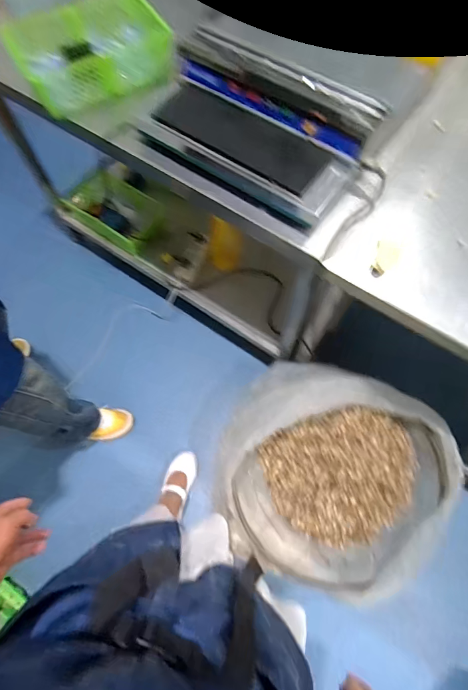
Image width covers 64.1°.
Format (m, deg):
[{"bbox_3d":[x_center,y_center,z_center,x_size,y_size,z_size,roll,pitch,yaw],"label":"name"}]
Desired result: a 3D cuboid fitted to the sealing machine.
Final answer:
[{"bbox_3d":[0.069,-0.495,0.810,0.467,0.121,0.365,32,74,13],"label":"sealing machine"}]

